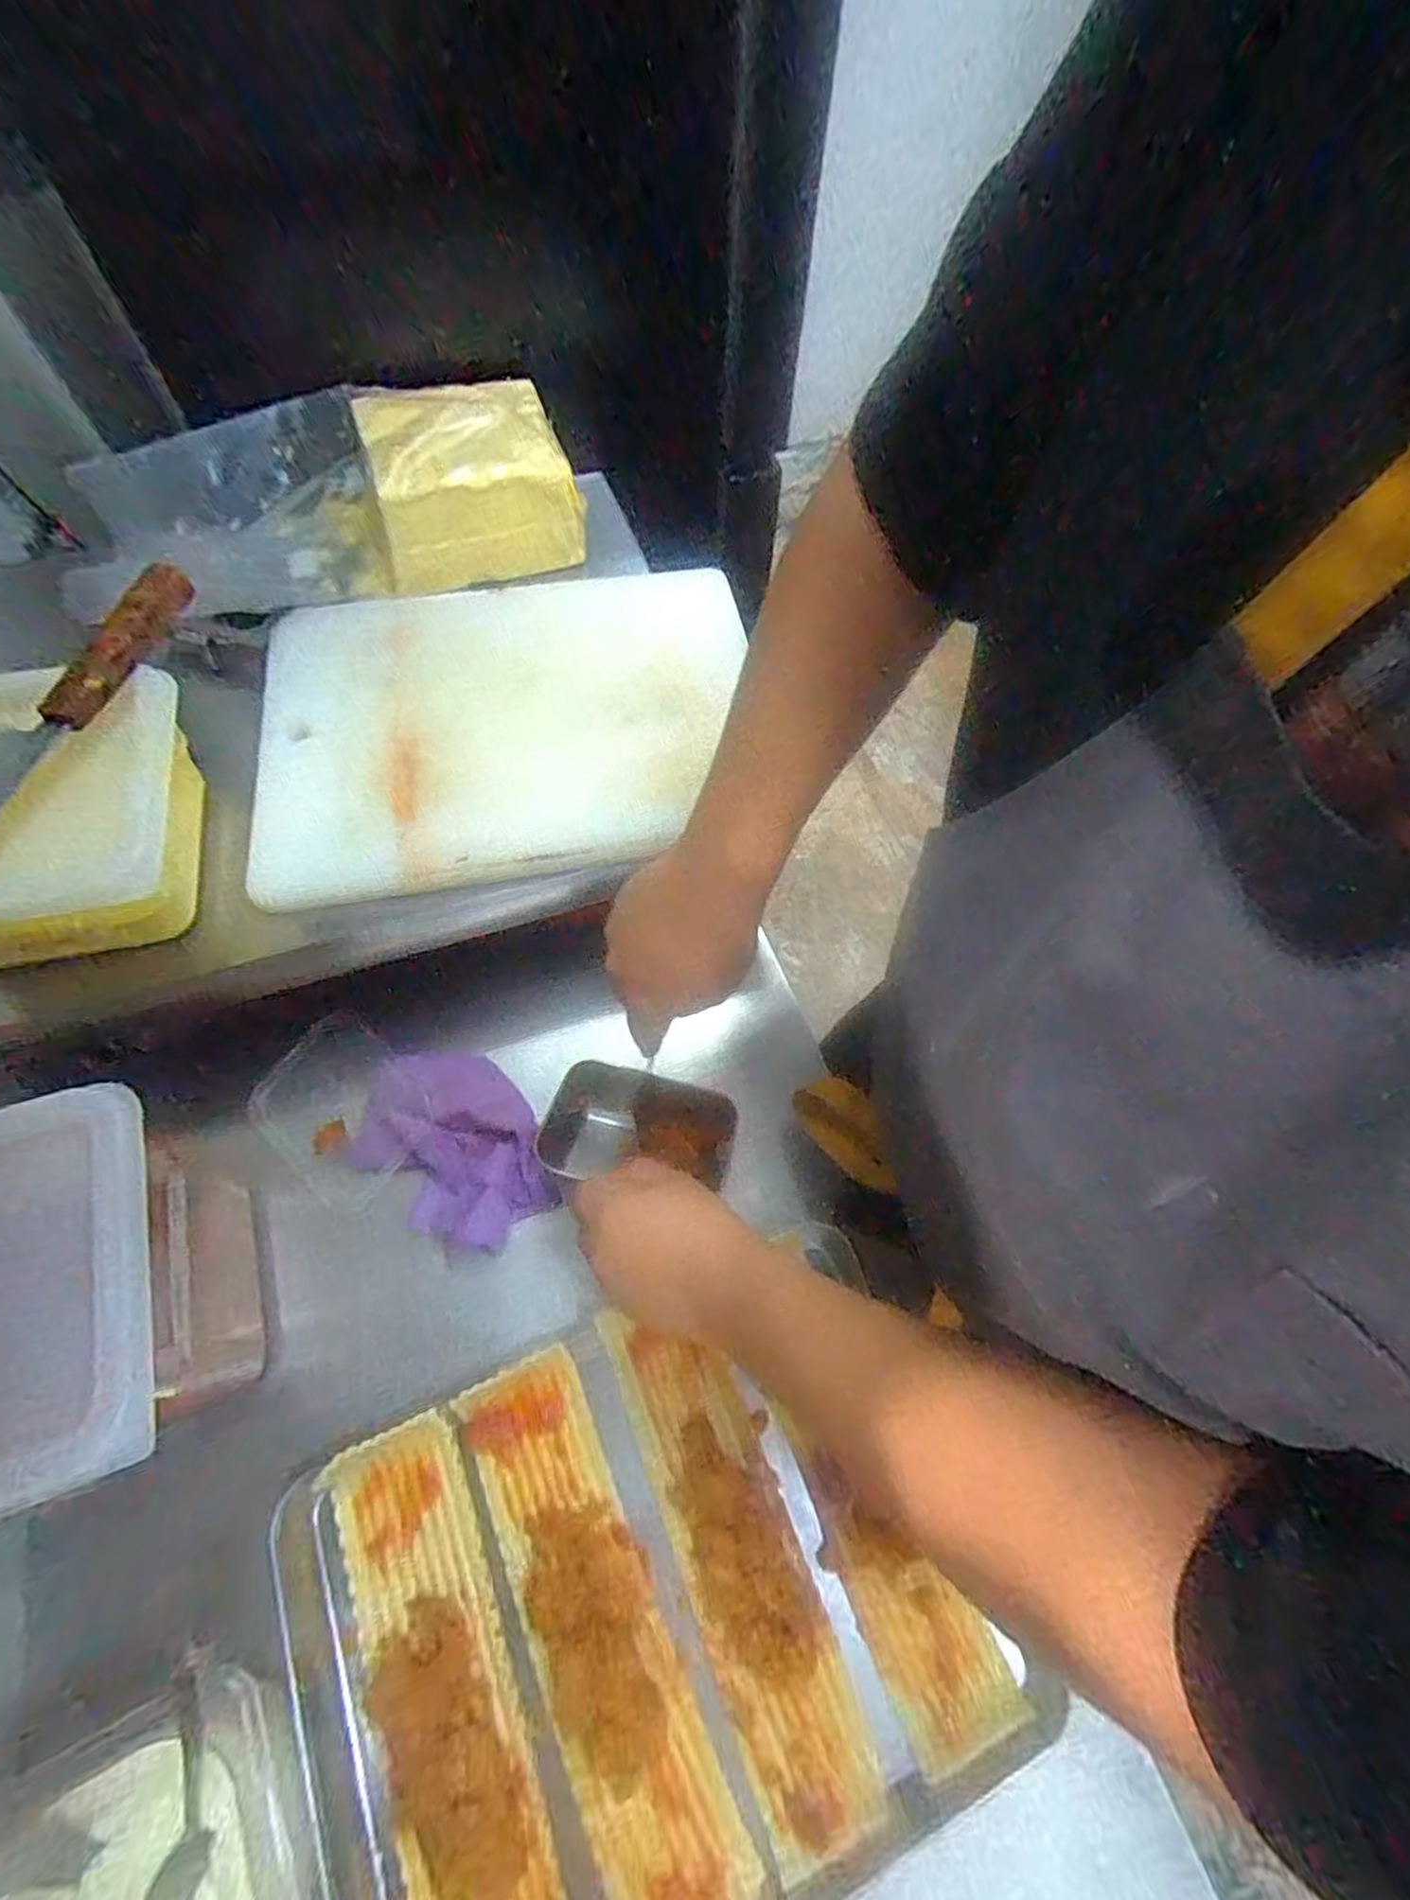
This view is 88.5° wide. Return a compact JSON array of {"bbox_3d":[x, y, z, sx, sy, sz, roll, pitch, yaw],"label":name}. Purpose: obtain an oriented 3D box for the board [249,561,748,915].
[{"bbox_3d":[-0.150,-0.197,0.576,0.388,0.022,0.298,-13,66,-8],"label":"board"}]

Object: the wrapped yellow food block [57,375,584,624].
[{"bbox_3d":[-0.317,-0.388,0.624,0.402,0.086,0.163,-14,66,-10],"label":"wrapped yellow food block"}]

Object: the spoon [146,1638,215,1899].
[{"bbox_3d":[-0.274,0.436,0.381,0.026,0.013,0.109,-16,54,-9],"label":"spoon"}]

